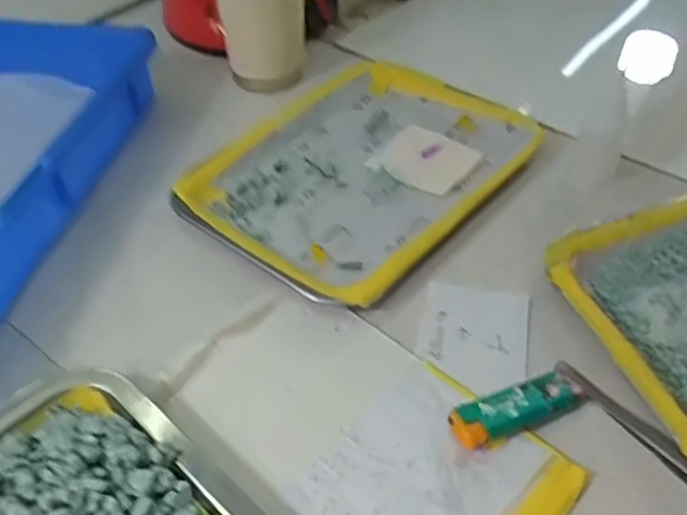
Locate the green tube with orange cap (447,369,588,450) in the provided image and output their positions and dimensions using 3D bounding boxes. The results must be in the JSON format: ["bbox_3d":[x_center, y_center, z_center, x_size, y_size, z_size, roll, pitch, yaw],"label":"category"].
[{"bbox_3d":[0.092,0.082,0.364,0.075,0.013,0.023,-19,47,-17],"label":"green tube with orange cap"}]

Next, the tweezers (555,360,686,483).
[{"bbox_3d":[0.164,0.095,0.350,0.014,0.015,0.131,-29,51,-25],"label":"tweezers"}]

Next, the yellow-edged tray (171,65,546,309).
[{"bbox_3d":[0.016,-0.072,0.514,0.192,0.021,0.253,29,52,27],"label":"yellow-edged tray"}]

